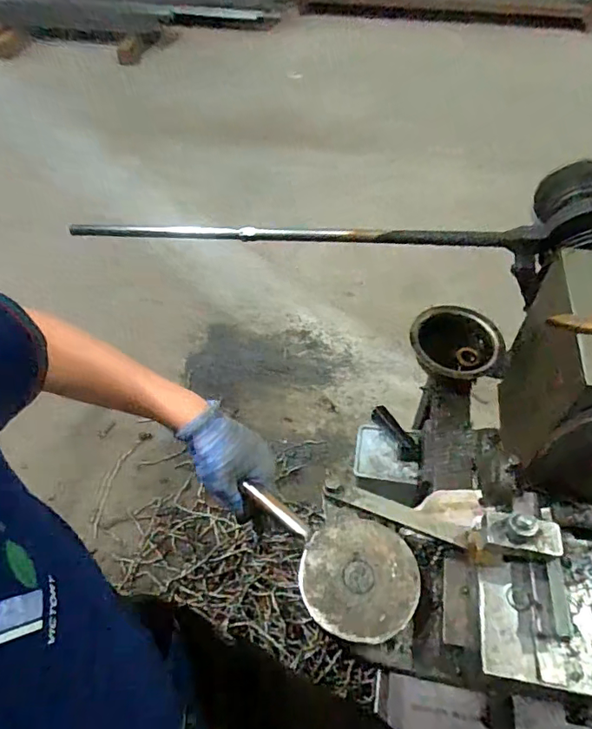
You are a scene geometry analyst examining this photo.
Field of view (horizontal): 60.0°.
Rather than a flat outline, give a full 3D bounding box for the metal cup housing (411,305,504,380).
[{"bbox_3d":[0.236,-0.029,0.762,0.127,0.046,0.119,0,51,-1],"label":"metal cup housing"}]

